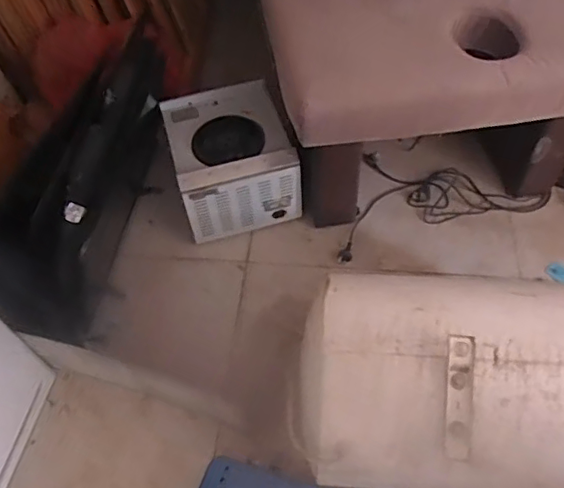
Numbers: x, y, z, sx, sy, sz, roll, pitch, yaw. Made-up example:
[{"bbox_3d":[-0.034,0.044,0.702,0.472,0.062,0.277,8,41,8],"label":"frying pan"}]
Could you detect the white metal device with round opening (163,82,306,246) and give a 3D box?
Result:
[{"bbox_3d":[-0.159,-0.245,1.684,0.332,0.261,0.406,-12,53,-8],"label":"white metal device with round opening"}]

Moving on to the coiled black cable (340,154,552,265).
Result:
[{"bbox_3d":[0.441,-0.171,1.730,0.640,0.042,0.347,-14,53,-5],"label":"coiled black cable"}]

